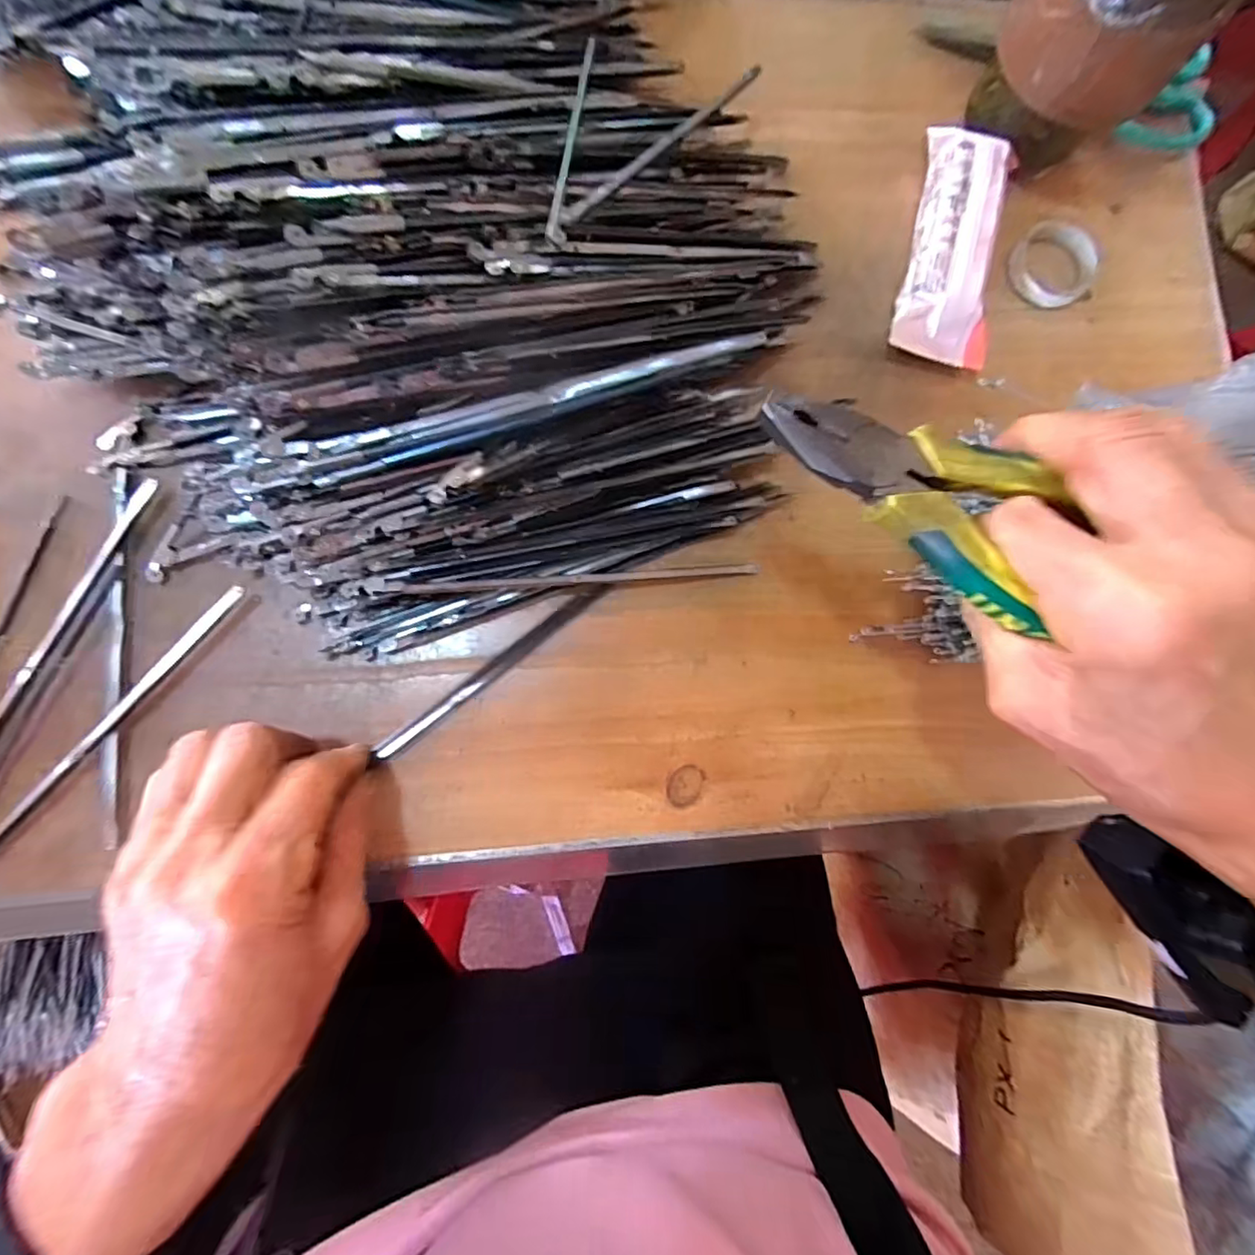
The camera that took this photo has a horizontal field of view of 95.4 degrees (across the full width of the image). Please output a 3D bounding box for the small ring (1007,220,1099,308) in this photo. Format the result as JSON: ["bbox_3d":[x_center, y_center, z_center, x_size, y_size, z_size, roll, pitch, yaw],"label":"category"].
[{"bbox_3d":[0.240,-0.205,0.322,0.049,0.010,0.046,1,84,-7],"label":"small ring"}]

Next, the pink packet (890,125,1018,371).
[{"bbox_3d":[0.177,-0.203,0.304,0.050,0.029,0.122,15,83,-5],"label":"pink packet"}]

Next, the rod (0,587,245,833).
[{"bbox_3d":[-0.227,0.049,0.238,0.007,0.007,0.174,40,81,-2],"label":"rod"}]

